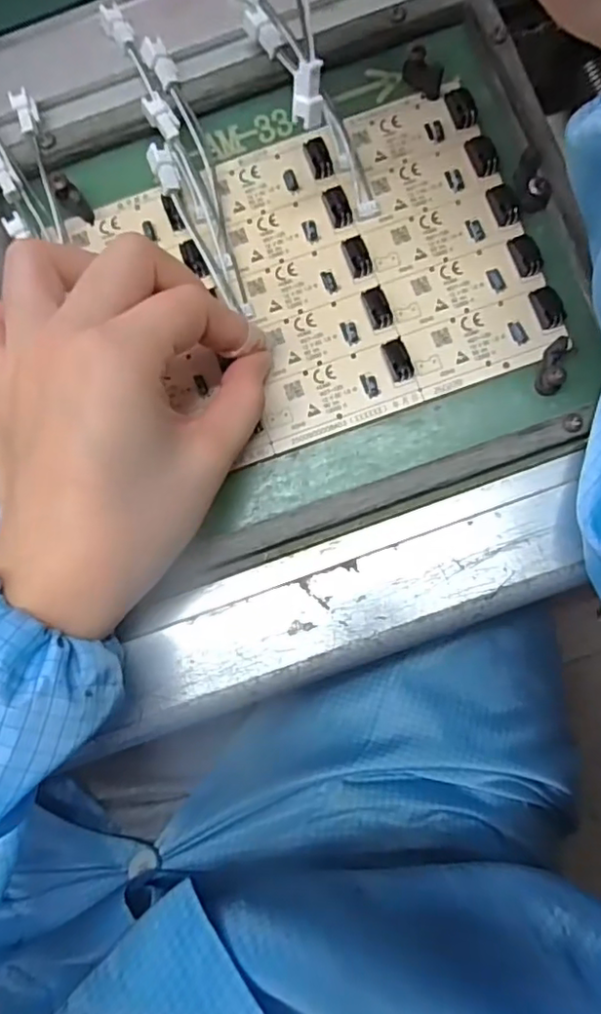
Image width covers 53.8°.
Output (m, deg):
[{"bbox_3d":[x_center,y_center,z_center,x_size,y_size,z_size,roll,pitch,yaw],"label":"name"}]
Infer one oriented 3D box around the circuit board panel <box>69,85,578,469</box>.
[{"bbox_3d":[0.012,-0.098,0.249,0.167,0.009,0.129,-20,83,0],"label":"circuit board panel"}]

